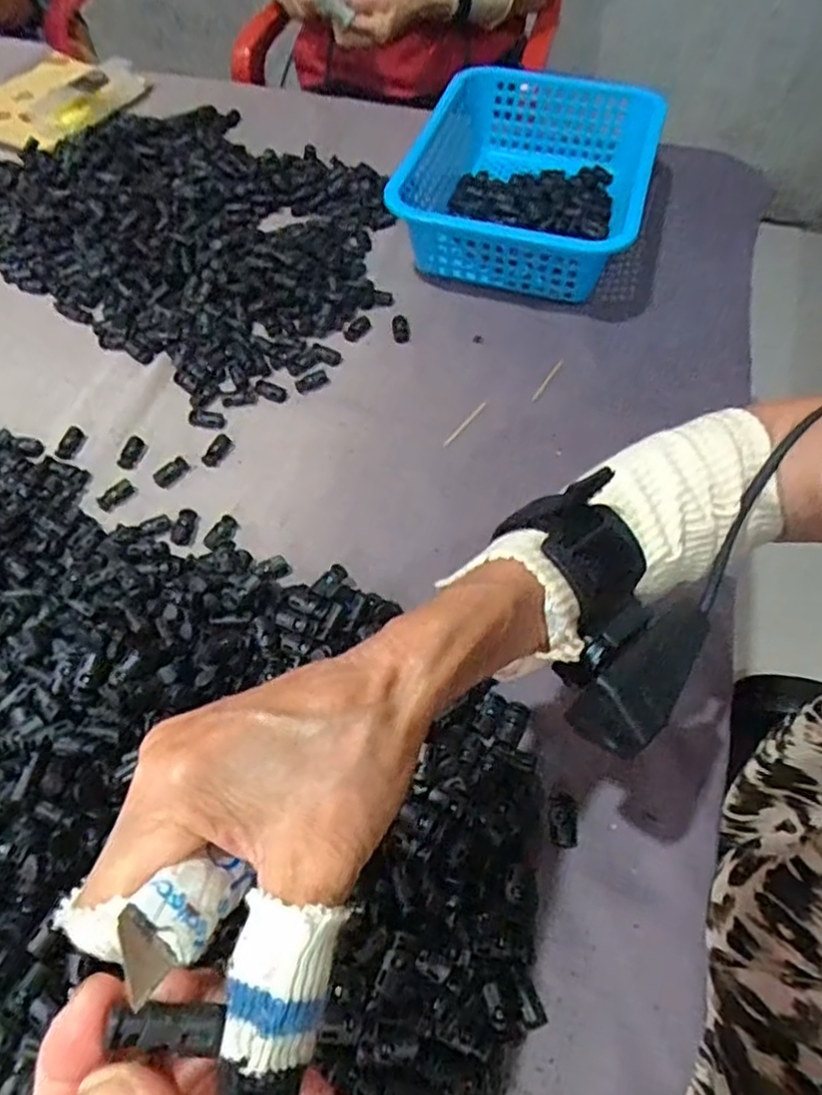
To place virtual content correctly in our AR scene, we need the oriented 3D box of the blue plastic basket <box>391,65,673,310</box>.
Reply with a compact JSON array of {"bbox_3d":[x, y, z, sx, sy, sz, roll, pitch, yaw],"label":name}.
[{"bbox_3d":[0.107,-0.349,0.671,0.218,0.100,0.268,14,58,9],"label":"blue plastic basket"}]

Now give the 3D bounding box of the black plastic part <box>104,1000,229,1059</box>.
[{"bbox_3d":[-0.056,0.112,0.161,0.020,0.010,0.010,11,57,-14],"label":"black plastic part"}]

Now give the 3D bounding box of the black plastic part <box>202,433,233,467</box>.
[{"bbox_3d":[-0.149,-0.076,0.535,0.015,0.006,0.031,19,58,12],"label":"black plastic part"}]

